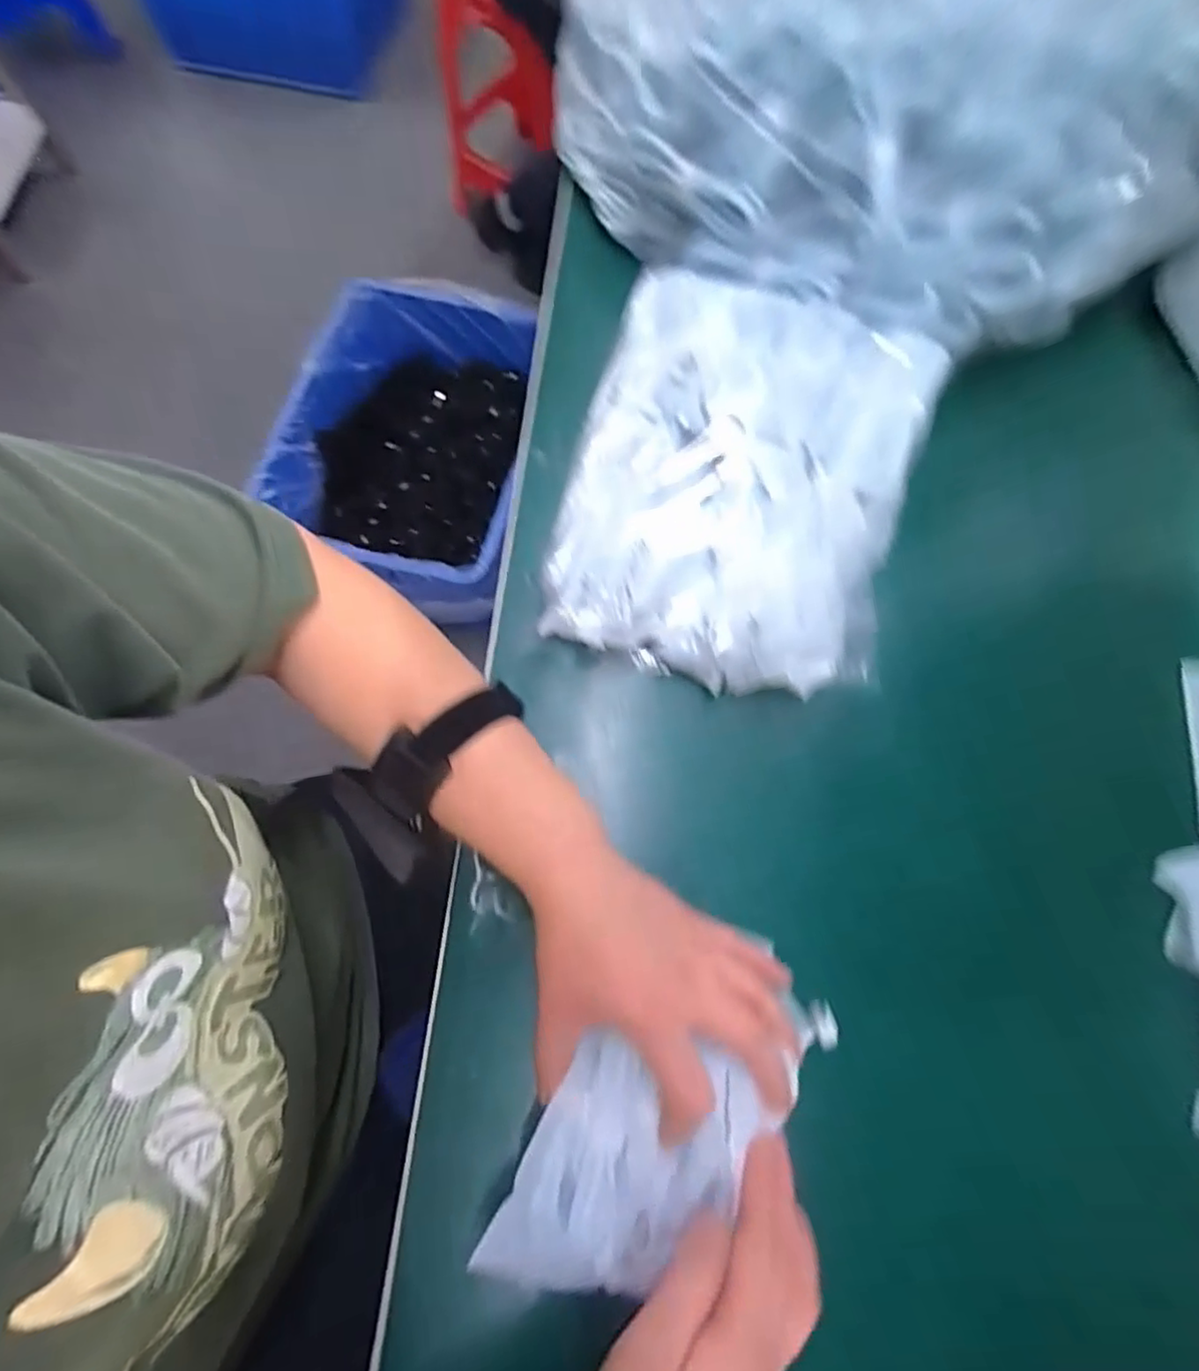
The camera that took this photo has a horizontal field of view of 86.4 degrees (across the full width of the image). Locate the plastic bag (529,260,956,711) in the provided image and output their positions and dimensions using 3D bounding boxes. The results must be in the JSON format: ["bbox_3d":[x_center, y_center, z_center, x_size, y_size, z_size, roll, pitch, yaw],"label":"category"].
[{"bbox_3d":[0.093,-0.137,0.407,0.209,0.046,0.271,16,74,5],"label":"plastic bag"}]

